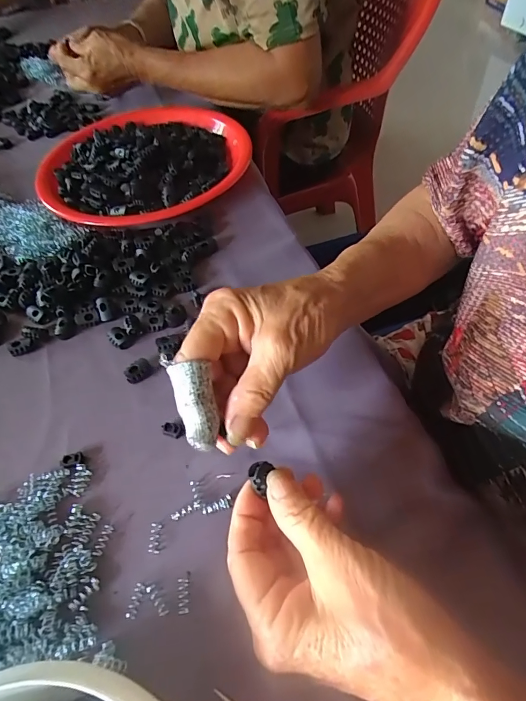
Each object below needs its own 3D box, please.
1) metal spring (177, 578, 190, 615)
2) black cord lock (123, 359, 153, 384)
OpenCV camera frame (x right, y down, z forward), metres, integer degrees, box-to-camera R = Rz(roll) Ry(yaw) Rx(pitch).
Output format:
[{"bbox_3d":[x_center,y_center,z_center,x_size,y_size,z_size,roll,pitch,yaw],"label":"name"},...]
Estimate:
[{"bbox_3d":[-0.048,0.146,0.241,0.006,0.004,0.018,-11,54,-1],"label":"metal spring"},{"bbox_3d":[-0.104,0.017,0.336,0.021,0.011,0.018,-25,56,-11],"label":"black cord lock"}]

